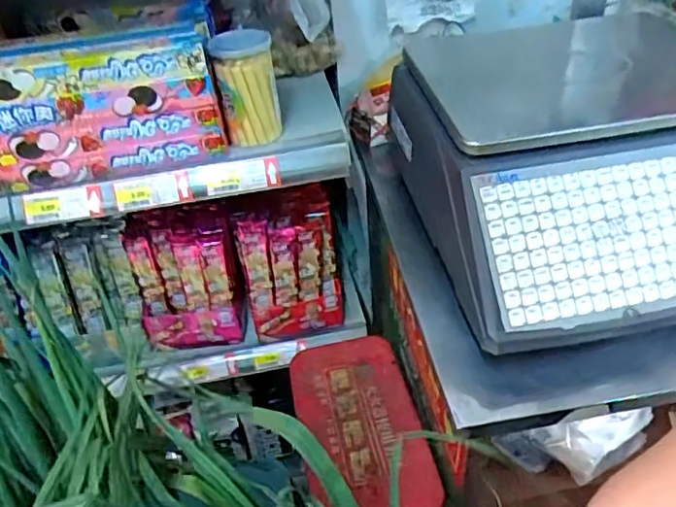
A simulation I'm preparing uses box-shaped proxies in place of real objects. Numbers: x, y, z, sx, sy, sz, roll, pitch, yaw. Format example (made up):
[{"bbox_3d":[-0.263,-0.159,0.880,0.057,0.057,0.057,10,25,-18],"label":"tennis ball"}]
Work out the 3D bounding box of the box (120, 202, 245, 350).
[{"bbox_3d":[-0.243,0.046,0.949,0.174,0.220,0.095,-5,41,1],"label":"box"}]

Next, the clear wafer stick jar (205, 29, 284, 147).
[{"bbox_3d":[-0.112,-0.205,0.744,0.072,0.136,0.067,-6,41,0],"label":"clear wafer stick jar"}]

